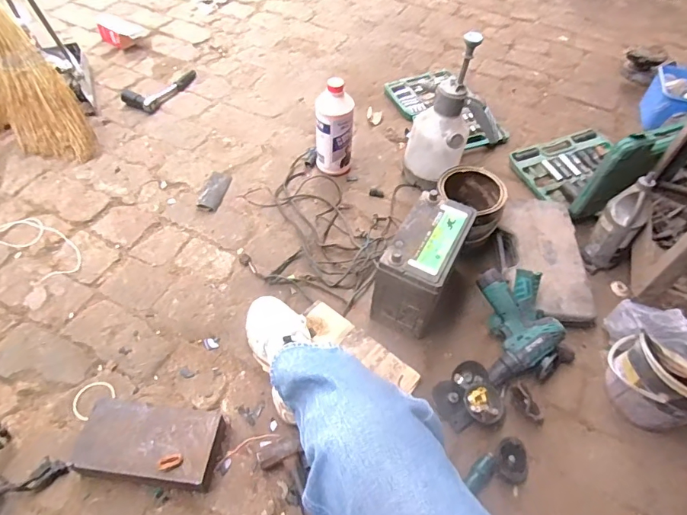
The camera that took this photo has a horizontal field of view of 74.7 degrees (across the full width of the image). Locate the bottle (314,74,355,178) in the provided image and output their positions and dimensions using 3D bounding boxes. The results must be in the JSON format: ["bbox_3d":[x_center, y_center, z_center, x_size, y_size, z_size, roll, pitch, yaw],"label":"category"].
[{"bbox_3d":[-0.024,-0.322,1.130,0.092,0.242,0.090,-2,57,-3],"label":"bottle"}]

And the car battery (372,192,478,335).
[{"bbox_3d":[0.162,0.017,0.934,0.123,0.196,0.223,26,60,15],"label":"car battery"}]

